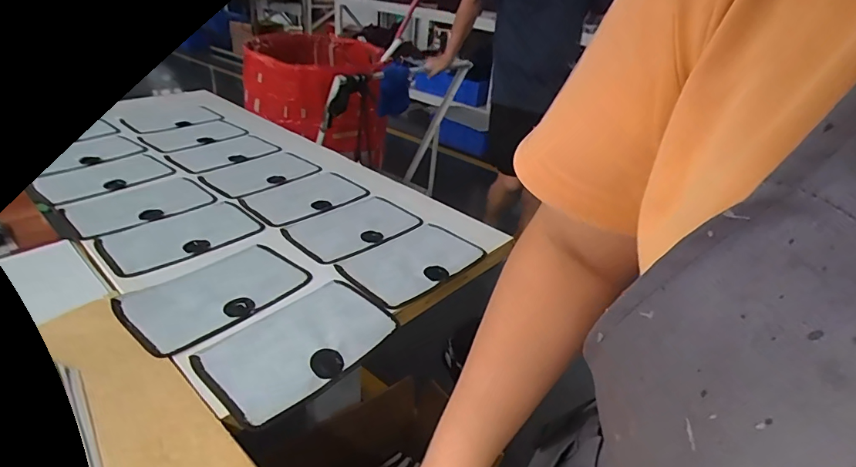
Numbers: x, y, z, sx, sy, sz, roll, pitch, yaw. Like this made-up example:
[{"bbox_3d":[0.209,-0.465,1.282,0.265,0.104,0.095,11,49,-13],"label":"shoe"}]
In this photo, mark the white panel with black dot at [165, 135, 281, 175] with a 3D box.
[{"bbox_3d":[-0.471,-0.189,1.044,0.154,0.009,0.215,27,37,32],"label":"white panel with black dot"}]

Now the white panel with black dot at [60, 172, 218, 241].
[{"bbox_3d":[-0.519,-0.051,0.819,0.165,0.023,0.221,26,37,31],"label":"white panel with black dot"}]

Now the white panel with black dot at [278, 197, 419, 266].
[{"bbox_3d":[-0.132,-0.015,0.800,0.142,0.010,0.220,29,38,34],"label":"white panel with black dot"}]

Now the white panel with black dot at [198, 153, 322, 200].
[{"bbox_3d":[-0.357,-0.130,0.969,0.222,0.010,0.147,-24,41,-39],"label":"white panel with black dot"}]

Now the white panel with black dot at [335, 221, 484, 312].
[{"bbox_3d":[-0.022,0.041,0.723,0.139,0.006,0.229,28,38,33],"label":"white panel with black dot"}]

